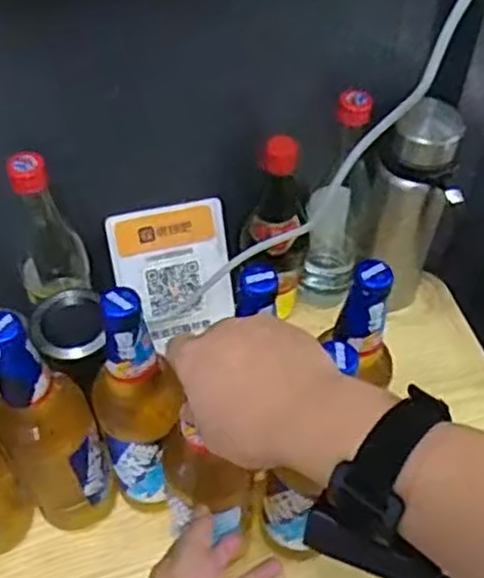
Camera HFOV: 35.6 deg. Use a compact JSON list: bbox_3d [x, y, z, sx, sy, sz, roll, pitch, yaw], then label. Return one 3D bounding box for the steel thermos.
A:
[{"bbox_3d":[0.174,-0.078,0.763,0.059,0.229,0.060,-32,60,-21],"label":"steel thermos"}]

